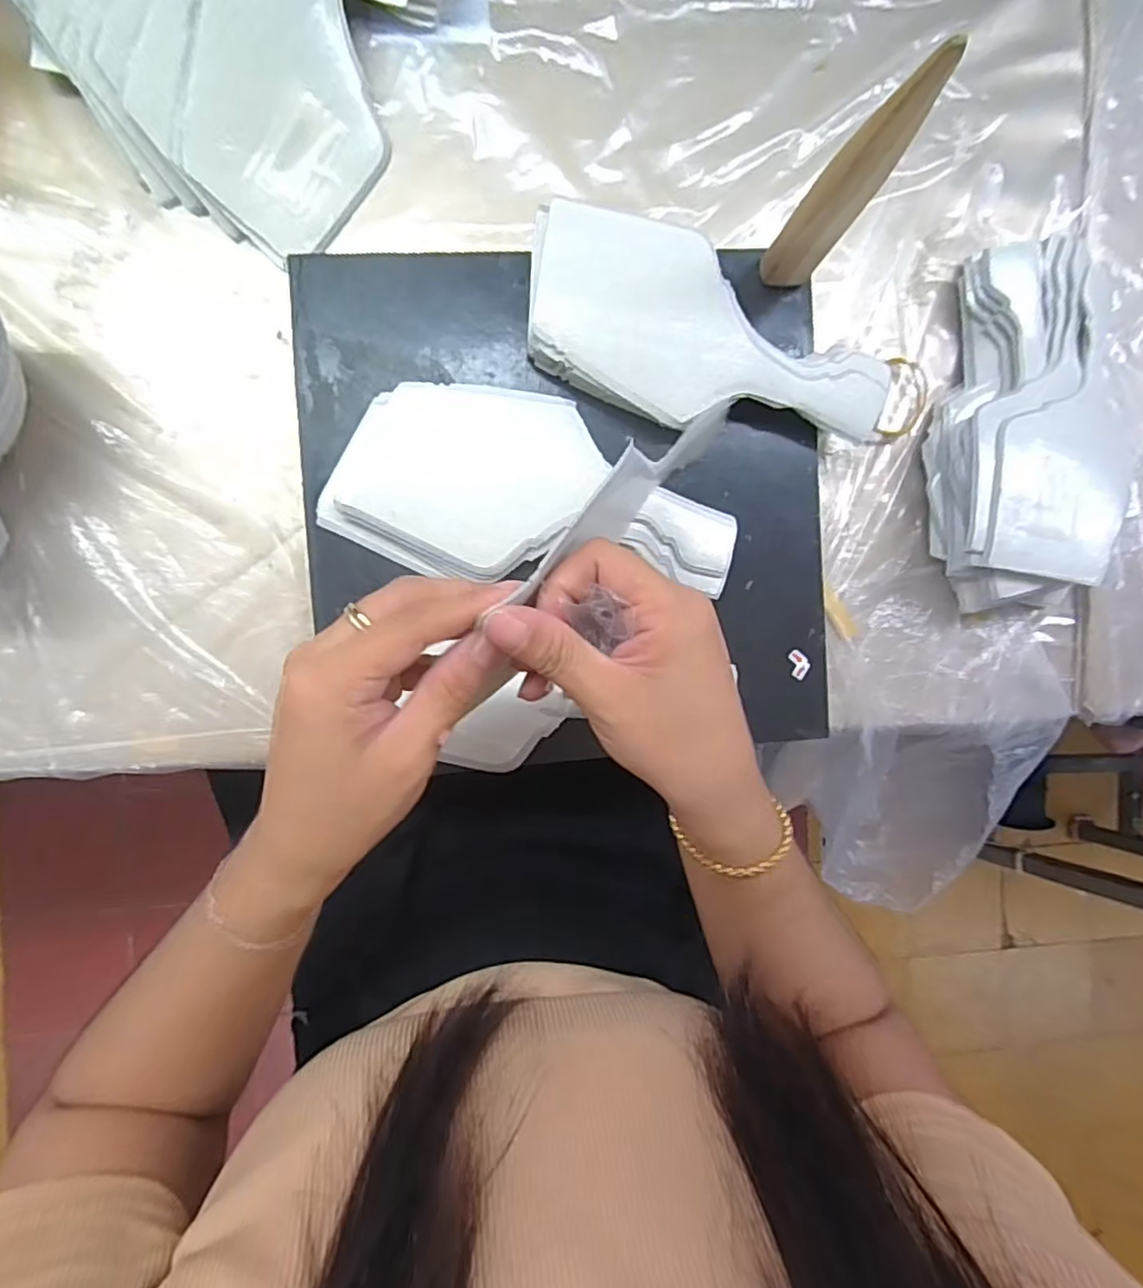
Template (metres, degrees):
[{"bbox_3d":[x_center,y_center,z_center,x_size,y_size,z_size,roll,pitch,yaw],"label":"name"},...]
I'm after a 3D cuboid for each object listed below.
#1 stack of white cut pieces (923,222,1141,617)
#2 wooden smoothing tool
[{"bbox_3d":[0.300,-0.135,0.392,0.125,0.051,0.235,10,91,-6],"label":"stack of white cut pieces"},{"bbox_3d":[0.132,-0.222,0.316,0.019,0.168,0.025,-36,95,-5],"label":"wooden smoothing tool"}]

